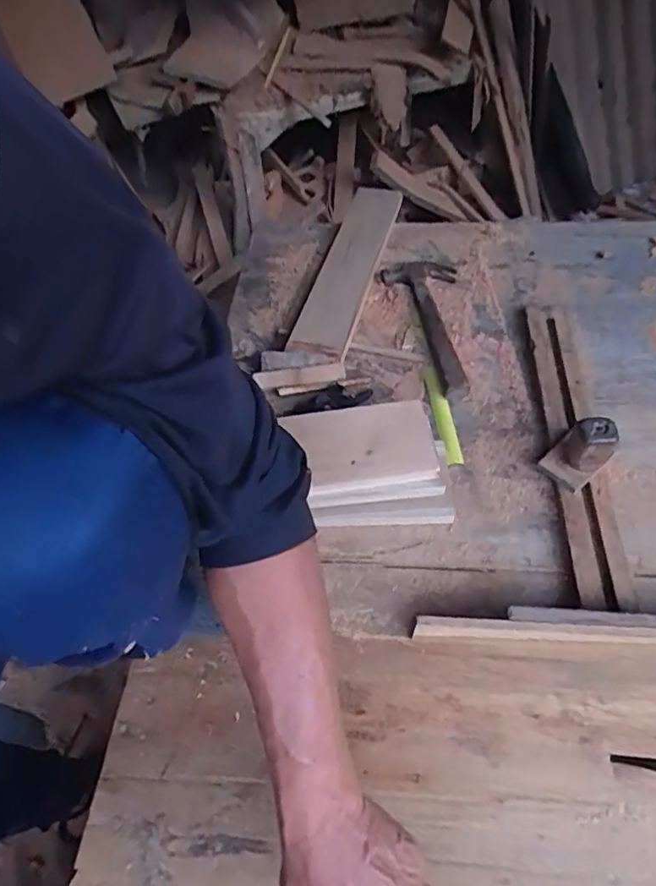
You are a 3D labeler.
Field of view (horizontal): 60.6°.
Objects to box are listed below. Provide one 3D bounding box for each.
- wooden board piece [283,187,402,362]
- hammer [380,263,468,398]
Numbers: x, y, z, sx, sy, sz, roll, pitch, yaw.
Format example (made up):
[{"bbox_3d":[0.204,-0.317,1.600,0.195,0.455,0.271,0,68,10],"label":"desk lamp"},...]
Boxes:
[{"bbox_3d":[0.044,-0.313,0.940,0.090,0.024,0.546,10,47,9],"label":"wooden board piece"},{"bbox_3d":[0.162,-0.178,0.785,0.103,0.026,0.280,-15,56,-6],"label":"hammer"}]

